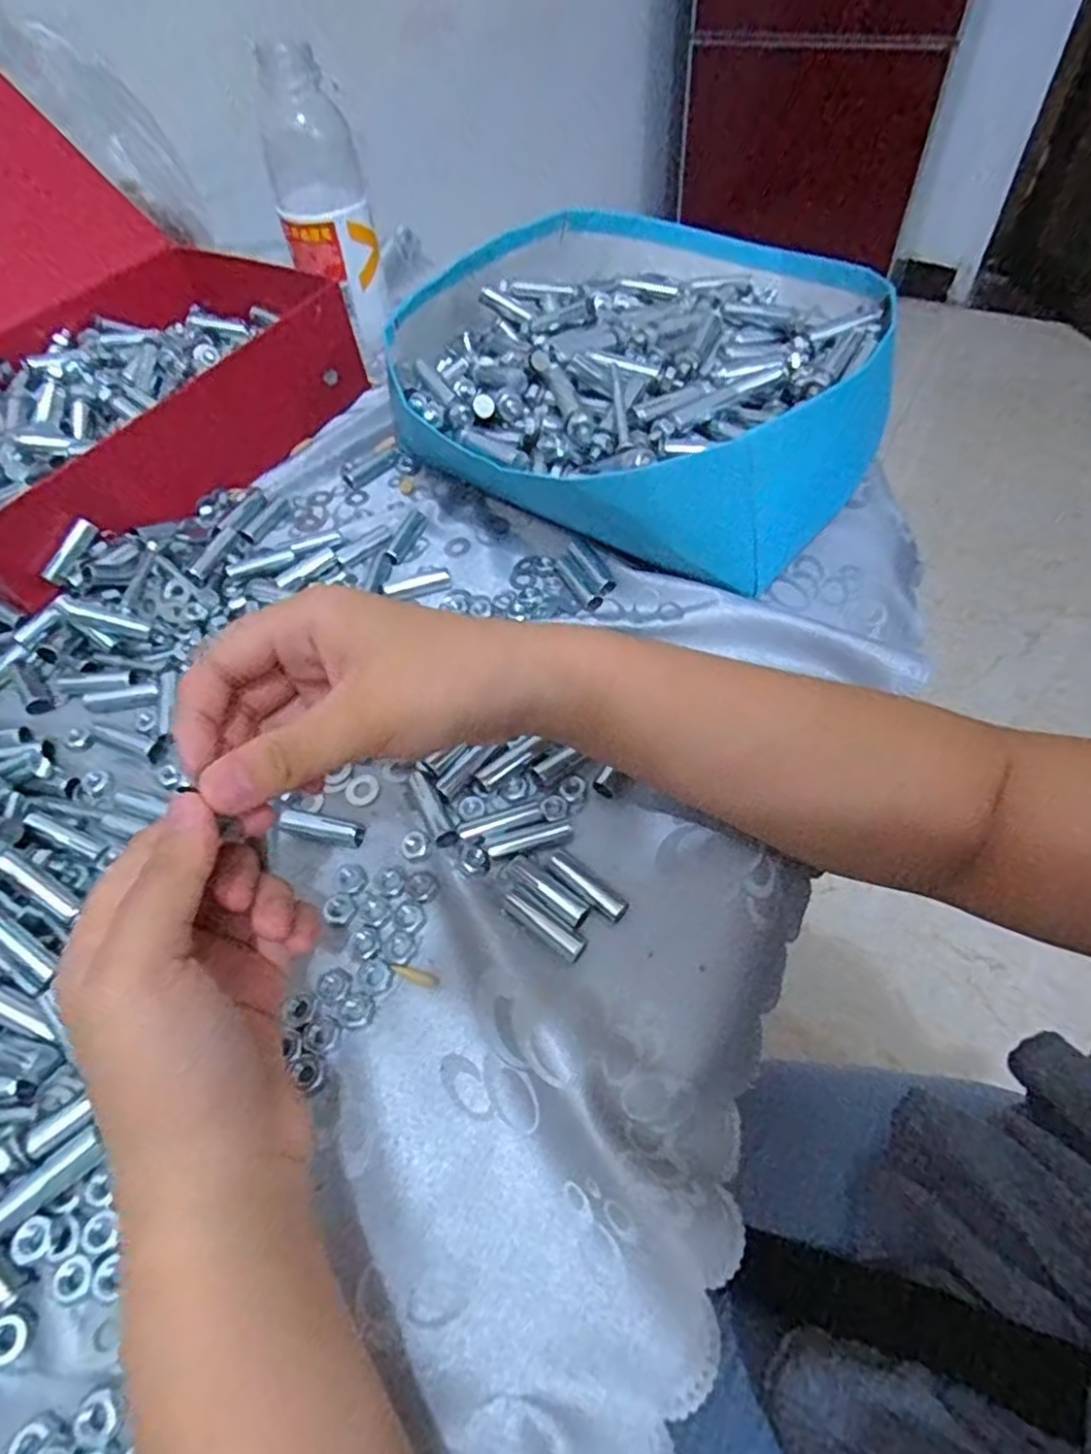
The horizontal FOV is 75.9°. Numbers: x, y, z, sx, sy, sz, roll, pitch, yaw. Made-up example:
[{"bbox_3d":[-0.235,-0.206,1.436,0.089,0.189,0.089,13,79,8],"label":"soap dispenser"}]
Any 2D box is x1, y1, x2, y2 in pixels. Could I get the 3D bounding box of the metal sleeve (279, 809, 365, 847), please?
[{"bbox_3d":[-0.104,0.046,0.323,0.040,0.009,0.010,10,56,11],"label":"metal sleeve"}]

